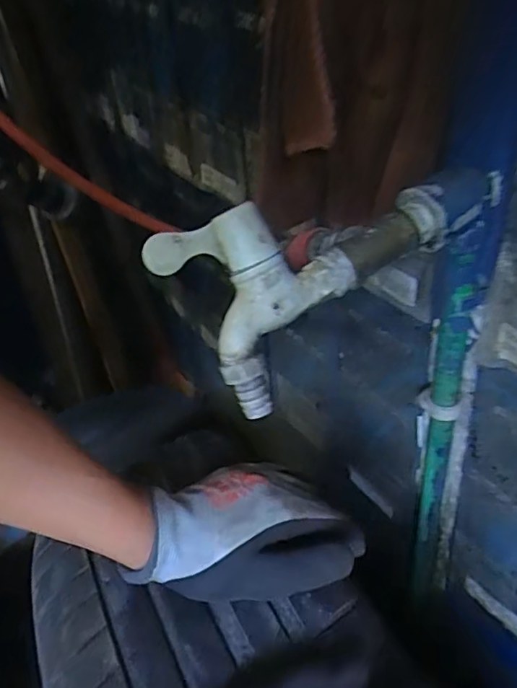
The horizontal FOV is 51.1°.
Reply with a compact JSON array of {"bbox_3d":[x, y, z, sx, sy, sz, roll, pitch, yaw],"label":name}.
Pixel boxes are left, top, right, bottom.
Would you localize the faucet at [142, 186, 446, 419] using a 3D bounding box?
[{"bbox_3d":[0.029,-0.041,0.291,0.155,0.077,0.074,-30,44,-24],"label":"faucet"}]

